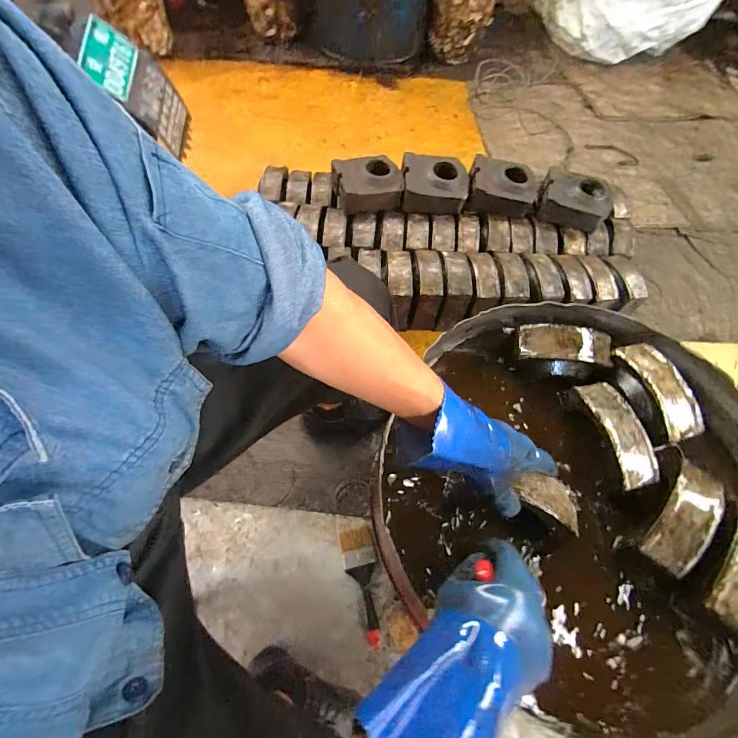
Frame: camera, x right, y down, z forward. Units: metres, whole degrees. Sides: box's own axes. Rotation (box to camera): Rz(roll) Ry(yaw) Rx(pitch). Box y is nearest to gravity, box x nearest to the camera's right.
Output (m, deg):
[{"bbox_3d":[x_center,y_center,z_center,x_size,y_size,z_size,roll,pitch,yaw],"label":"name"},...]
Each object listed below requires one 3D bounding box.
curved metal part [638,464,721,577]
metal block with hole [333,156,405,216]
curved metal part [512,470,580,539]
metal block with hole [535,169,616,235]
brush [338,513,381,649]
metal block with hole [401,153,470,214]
[{"bbox_3d":[0.423,0.192,0.493,0.157,0.025,0.057,-40,70,-21],"label":"curved metal part"},{"bbox_3d":[-0.003,-0.531,1.077,0.192,0.086,0.144,-2,61,-4],"label":"metal block with hole"},{"bbox_3d":[0.238,0.166,0.488,0.097,0.011,0.055,33,56,-6],"label":"curved metal part"},{"bbox_3d":[0.592,-0.490,1.082,0.190,0.087,0.146,18,62,7],"label":"metal block with hole"},{"bbox_3d":[-0.017,0.412,0.745,0.066,0.027,0.229,-6,62,-6],"label":"brush"},{"bbox_3d":[0.189,-0.543,1.097,0.182,0.090,0.159,0,61,-3],"label":"metal block with hole"}]

